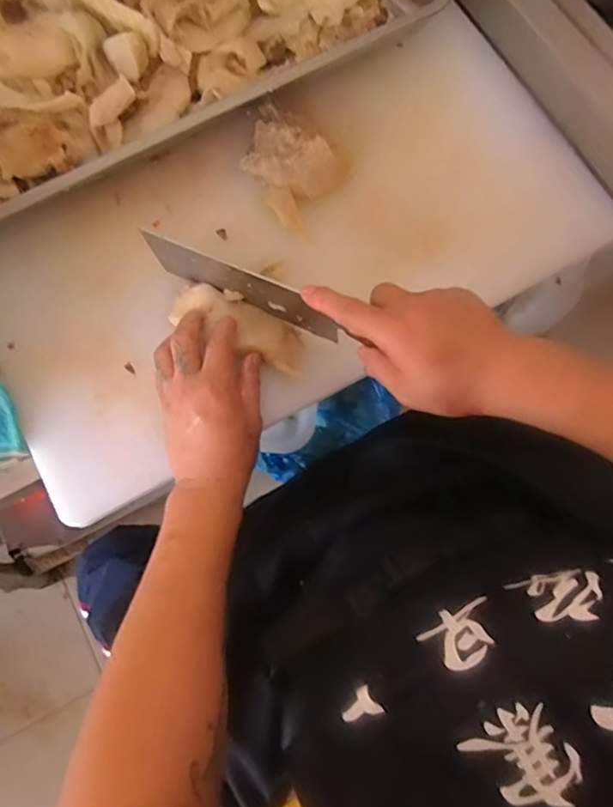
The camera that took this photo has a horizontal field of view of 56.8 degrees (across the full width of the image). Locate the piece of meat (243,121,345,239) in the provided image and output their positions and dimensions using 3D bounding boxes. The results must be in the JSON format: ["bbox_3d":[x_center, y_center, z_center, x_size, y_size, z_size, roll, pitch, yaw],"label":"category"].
[{"bbox_3d":[-0.014,-0.245,0.566,0.097,0.027,0.061,37,77,9],"label":"piece of meat"}]

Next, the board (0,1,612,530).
[{"bbox_3d":[-0.017,-0.160,0.553,0.592,0.034,0.307,-29,77,-8],"label":"board"}]

